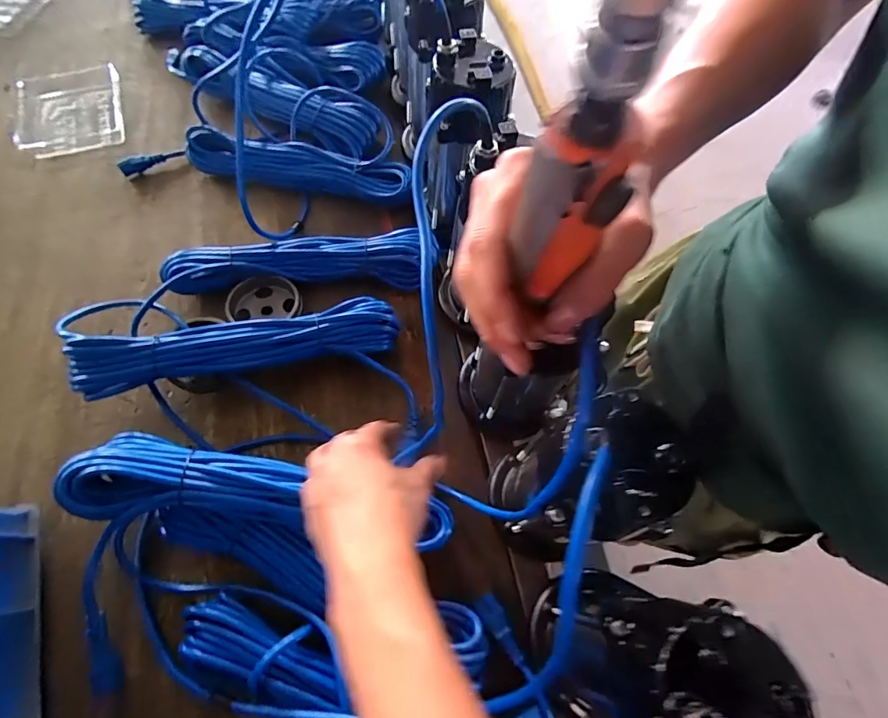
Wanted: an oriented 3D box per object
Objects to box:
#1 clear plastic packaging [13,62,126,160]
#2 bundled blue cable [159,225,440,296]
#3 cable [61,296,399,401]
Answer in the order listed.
[{"bbox_3d":[-0.597,-0.405,0.706,0.161,0.035,0.177,-18,66,-11],"label":"clear plastic packaging"},{"bbox_3d":[-0.177,-0.126,0.572,0.340,0.049,0.068,-6,64,-5],"label":"bundled blue cable"},{"bbox_3d":[-0.219,-0.018,0.488,0.336,0.040,0.062,-10,65,-15],"label":"cable"}]

